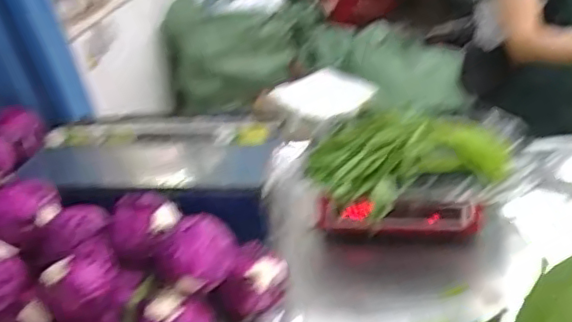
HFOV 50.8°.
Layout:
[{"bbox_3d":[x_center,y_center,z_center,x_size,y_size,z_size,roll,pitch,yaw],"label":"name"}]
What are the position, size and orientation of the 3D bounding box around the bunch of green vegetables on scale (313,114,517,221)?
[{"bbox_3d":[0.214,-0.022,1.111,0.346,0.100,0.266,-16,31,-14],"label":"bunch of green vegetables on scale"}]

